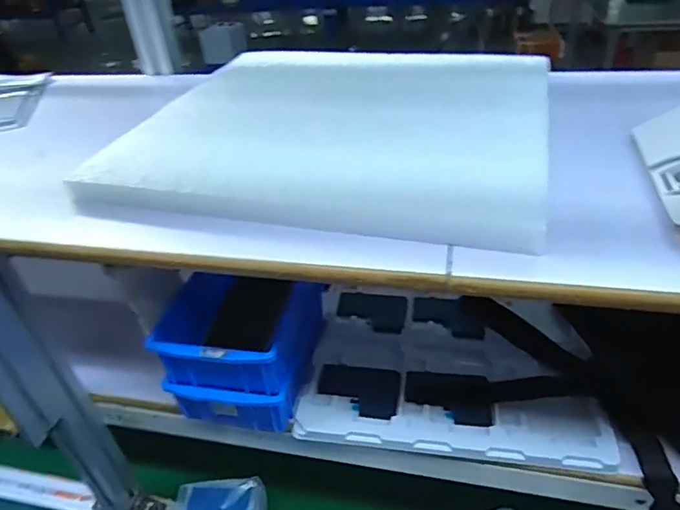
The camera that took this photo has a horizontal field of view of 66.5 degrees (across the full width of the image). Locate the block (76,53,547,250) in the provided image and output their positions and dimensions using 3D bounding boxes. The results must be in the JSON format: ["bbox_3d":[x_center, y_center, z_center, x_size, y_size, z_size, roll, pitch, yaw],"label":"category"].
[{"bbox_3d":[0.000,-0.130,0.510,0.389,0.036,0.368,8,38,17],"label":"block"}]

